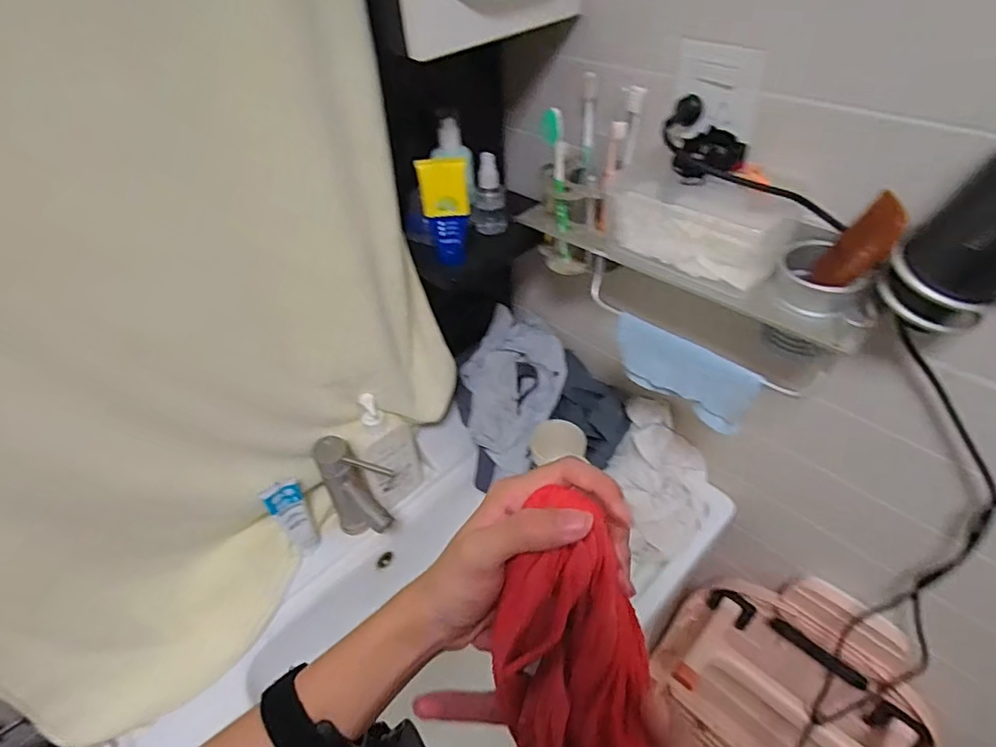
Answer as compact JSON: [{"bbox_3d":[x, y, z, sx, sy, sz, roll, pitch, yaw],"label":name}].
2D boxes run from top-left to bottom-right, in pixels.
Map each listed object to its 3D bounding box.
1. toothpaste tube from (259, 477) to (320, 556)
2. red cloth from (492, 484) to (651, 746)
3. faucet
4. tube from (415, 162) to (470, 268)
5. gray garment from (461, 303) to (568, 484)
[{"bbox_3d":[-0.282,0.198,0.764,0.045,0.162,0.033,-30,48,-25],"label":"toothpaste tube"},{"bbox_3d":[0.037,0.141,0.270,0.079,0.077,0.128,8,44,14],"label":"red cloth"},{"bbox_3d":[-0.183,0.182,0.772,0.128,0.184,0.056,27,51,29],"label":"faucet"},{"bbox_3d":[-0.057,-0.183,0.628,0.053,0.113,0.027,-7,43,-3],"label":"tube"},{"bbox_3d":[0.013,0.010,0.903,0.166,0.100,0.216,41,80,-2],"label":"gray garment"}]

